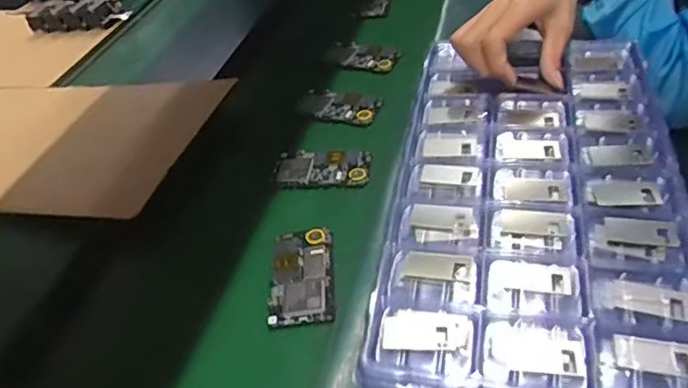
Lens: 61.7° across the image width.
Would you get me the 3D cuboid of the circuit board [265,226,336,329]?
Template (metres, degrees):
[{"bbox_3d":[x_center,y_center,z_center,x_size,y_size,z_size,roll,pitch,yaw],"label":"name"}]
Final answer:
[{"bbox_3d":[-0.043,0.084,0.597,0.065,0.008,0.120,-7,41,6],"label":"circuit board"}]

